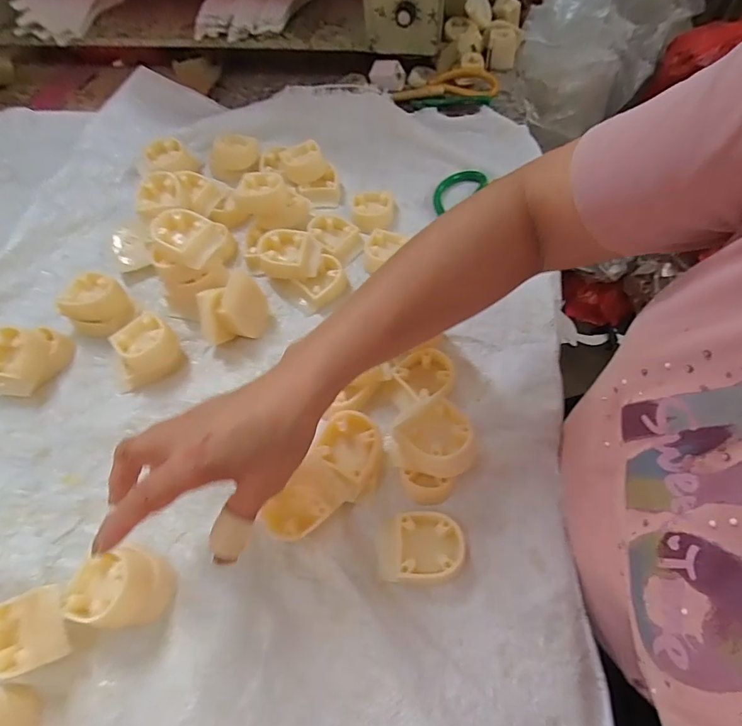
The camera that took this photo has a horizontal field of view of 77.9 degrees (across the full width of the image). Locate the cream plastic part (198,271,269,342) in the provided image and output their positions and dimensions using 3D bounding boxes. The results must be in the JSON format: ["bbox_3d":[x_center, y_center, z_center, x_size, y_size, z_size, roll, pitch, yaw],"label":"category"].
[{"bbox_3d":[-0.128,-0.049,0.427,0.062,0.050,0.043,-21,60,-10],"label":"cream plastic part"}]

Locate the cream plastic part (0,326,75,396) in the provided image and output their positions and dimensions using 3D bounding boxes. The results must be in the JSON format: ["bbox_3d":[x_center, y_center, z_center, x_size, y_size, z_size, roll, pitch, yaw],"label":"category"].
[{"bbox_3d":[-0.317,-0.006,0.421,0.049,0.039,0.069,25,63,17],"label":"cream plastic part"}]

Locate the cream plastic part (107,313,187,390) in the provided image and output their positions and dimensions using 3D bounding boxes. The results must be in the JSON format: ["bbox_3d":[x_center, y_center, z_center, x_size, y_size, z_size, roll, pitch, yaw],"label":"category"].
[{"bbox_3d":[-0.208,-0.010,0.418,0.064,0.037,0.052,-35,63,-17],"label":"cream plastic part"}]

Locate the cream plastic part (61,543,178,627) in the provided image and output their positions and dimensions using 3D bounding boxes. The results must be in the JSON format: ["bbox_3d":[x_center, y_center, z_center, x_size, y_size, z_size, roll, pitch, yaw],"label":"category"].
[{"bbox_3d":[-0.173,0.155,0.320,0.057,0.041,0.049,4,59,5],"label":"cream plastic part"}]

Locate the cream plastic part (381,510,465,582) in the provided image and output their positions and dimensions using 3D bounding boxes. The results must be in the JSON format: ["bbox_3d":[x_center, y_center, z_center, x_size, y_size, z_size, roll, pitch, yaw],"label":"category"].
[{"bbox_3d":[0.038,0.133,0.332,0.054,0.017,0.048,3,59,5],"label":"cream plastic part"}]

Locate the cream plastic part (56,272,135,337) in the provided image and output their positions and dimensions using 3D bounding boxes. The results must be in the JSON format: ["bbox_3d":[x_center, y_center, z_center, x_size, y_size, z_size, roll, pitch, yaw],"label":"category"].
[{"bbox_3d":[-0.269,-0.055,0.453,0.053,0.035,0.055,31,65,20],"label":"cream plastic part"}]

